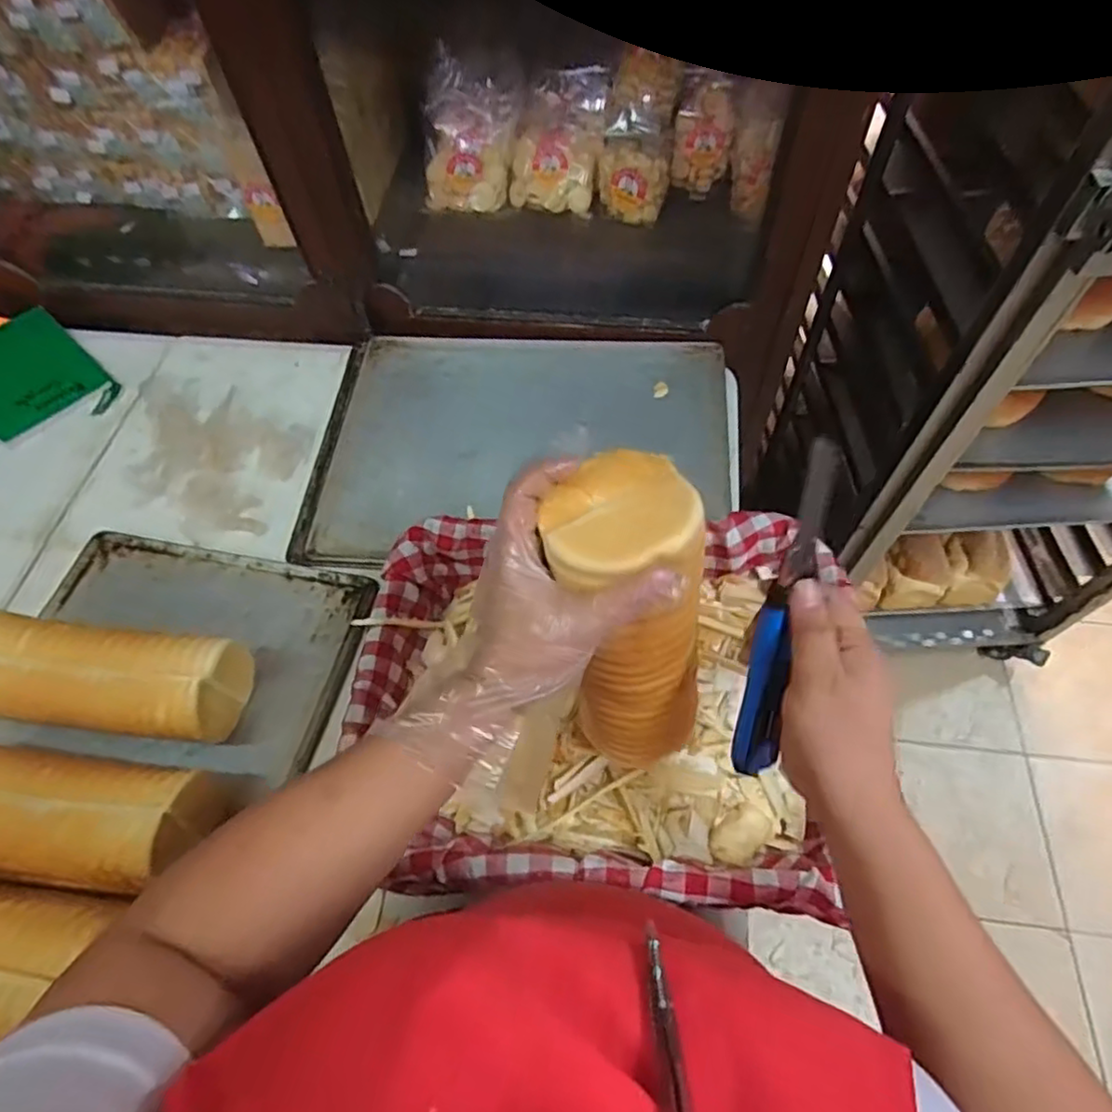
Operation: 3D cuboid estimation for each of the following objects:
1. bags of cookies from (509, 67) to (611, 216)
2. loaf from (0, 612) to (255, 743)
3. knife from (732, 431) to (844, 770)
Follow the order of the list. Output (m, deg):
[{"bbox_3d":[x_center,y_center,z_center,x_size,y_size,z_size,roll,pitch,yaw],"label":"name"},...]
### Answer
[{"bbox_3d":[0.006,-0.531,0.823,0.115,0.091,0.158,4,60,5],"label":"bags of cookies"},{"bbox_3d":[-0.405,0.113,0.580,0.230,0.098,0.089,4,60,5],"label":"loaf"},{"bbox_3d":[0.128,0.040,0.364,0.029,0.215,0.014,6,28,6],"label":"knife"}]

